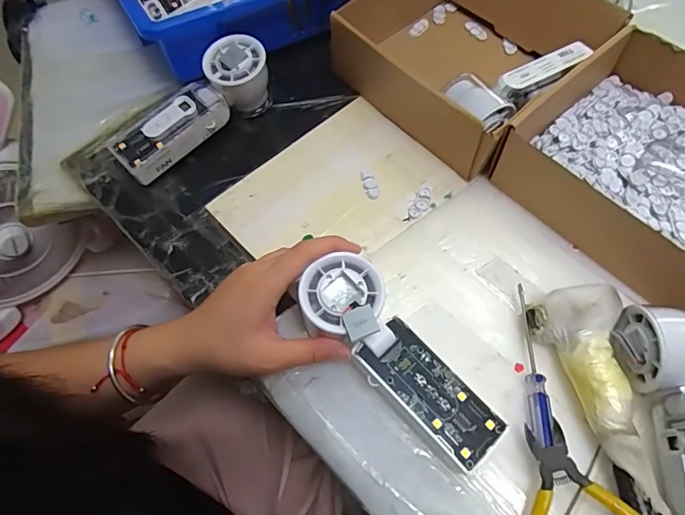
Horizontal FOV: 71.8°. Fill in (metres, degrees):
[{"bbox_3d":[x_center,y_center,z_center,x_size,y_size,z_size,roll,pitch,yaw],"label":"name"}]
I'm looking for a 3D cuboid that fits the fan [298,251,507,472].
[{"bbox_3d":[0.038,0.064,0.313,0.052,0.026,0.161,-41,82,-19],"label":"fan"}]

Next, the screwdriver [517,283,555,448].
[{"bbox_3d":[0.138,0.075,0.341,0.011,0.015,0.116,4,60,4],"label":"screwdriver"}]

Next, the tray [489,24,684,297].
[{"bbox_3d":[0.270,-0.079,0.392,0.209,0.066,0.209,-37,66,-18],"label":"tray"}]

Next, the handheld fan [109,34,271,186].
[{"bbox_3d":[-0.139,-0.136,0.440,0.156,0.062,0.052,-36,65,-17],"label":"handheld fan"}]

